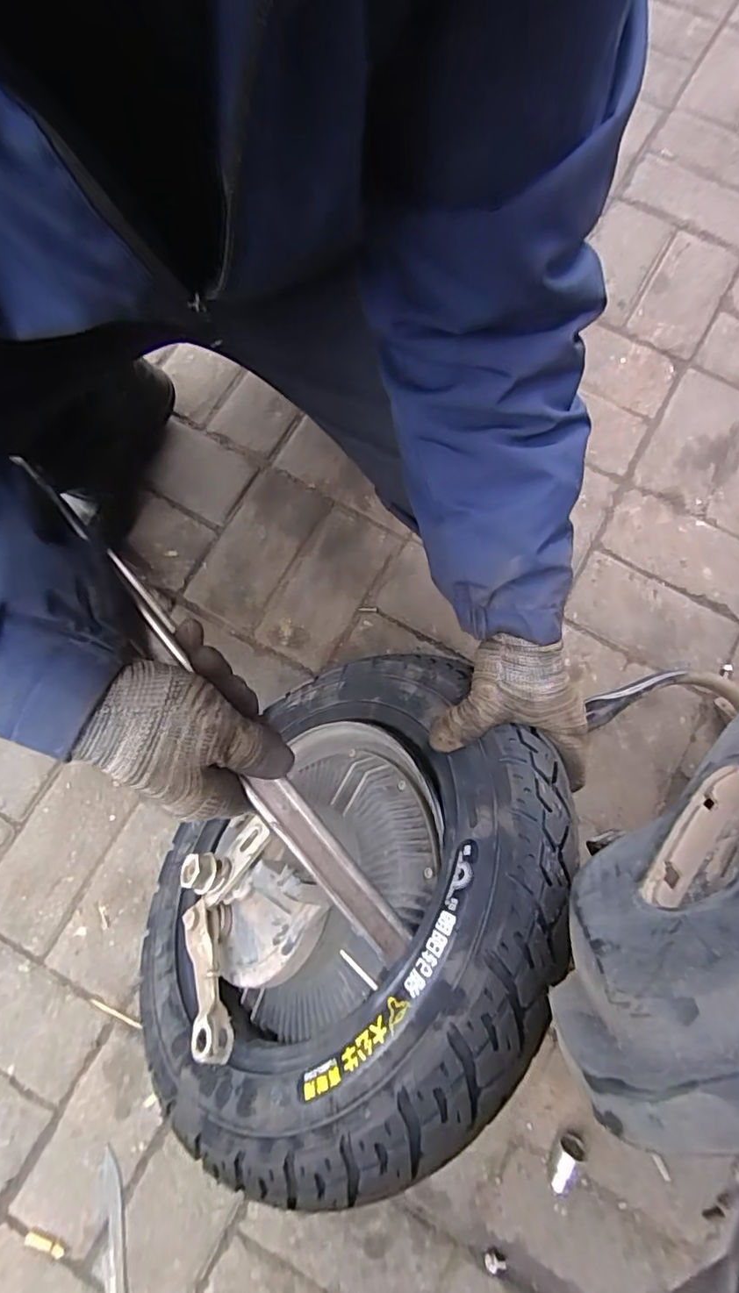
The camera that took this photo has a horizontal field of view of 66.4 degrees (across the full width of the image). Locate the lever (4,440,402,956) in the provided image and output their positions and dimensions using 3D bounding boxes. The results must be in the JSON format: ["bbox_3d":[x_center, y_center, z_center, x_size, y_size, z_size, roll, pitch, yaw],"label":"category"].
[{"bbox_3d":[-0.085,0.040,0.321,0.026,0.007,0.342,-35,92,-7],"label":"lever"}]

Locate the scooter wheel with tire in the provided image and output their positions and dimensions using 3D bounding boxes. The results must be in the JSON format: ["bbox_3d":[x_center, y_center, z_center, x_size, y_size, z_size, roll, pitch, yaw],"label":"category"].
[{"bbox_3d":[-0.040,0.151,0.407,0.337,0.349,0.097,-53,126,-13],"label":"scooter wheel with tire"}]

